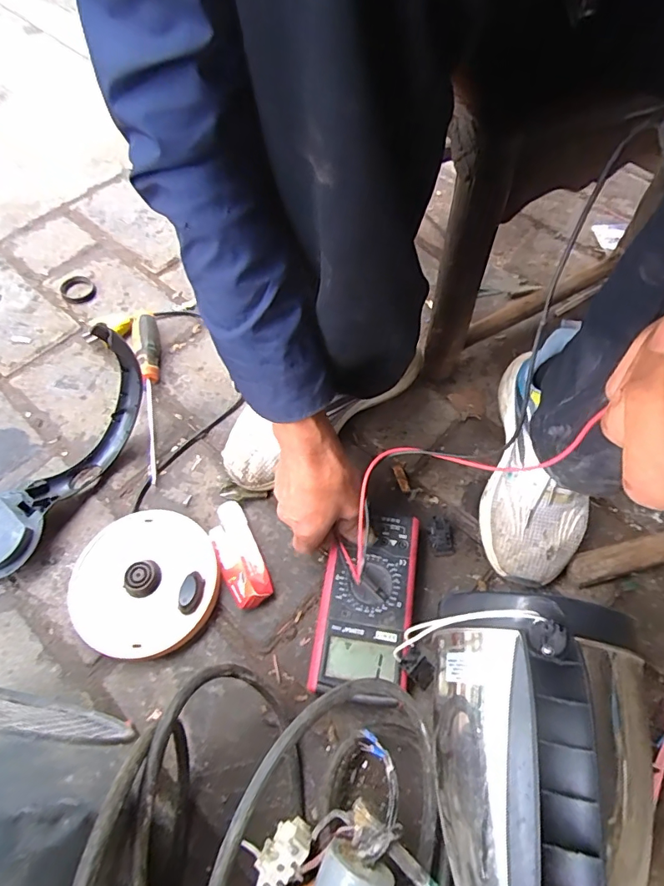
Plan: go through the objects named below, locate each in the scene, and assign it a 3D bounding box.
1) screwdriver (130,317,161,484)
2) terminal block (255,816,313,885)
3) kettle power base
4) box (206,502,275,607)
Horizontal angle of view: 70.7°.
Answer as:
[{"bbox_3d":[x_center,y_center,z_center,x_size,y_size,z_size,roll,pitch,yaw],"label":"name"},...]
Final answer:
[{"bbox_3d":[-0.222,-0.064,0.573,0.032,0.034,0.227,-13,62,-7],"label":"screwdriver"},{"bbox_3d":[-0.038,0.311,0.352,0.028,0.013,0.050,33,66,17],"label":"terminal block"},{"bbox_3d":[-0.188,0.136,0.468,0.144,0.033,0.139,0,61,0],"label":"kettle power base"},{"bbox_3d":[-0.098,0.113,0.485,0.042,0.023,0.113,-24,64,-13],"label":"box"}]

